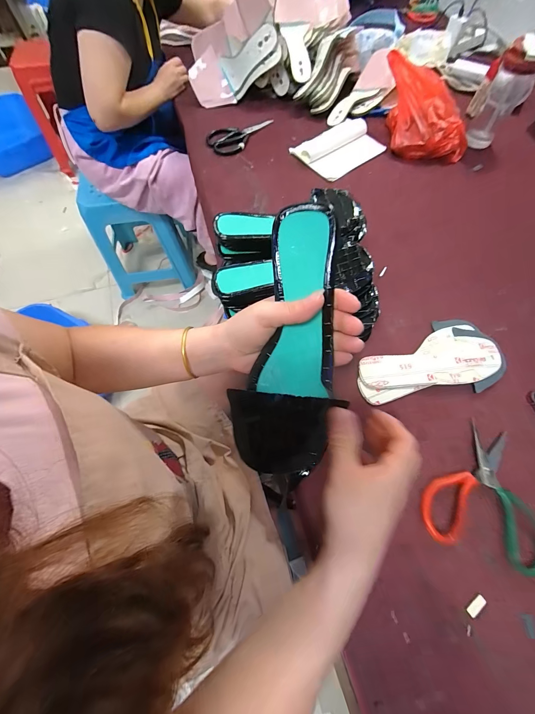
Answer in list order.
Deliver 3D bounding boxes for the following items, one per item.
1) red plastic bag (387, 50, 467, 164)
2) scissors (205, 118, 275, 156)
[{"bbox_3d":[0.396,-0.614,0.714,0.181,0.123,0.231,-12,67,-5],"label":"red plastic bag"},{"bbox_3d":[-0.078,-0.607,0.781,0.103,0.013,0.192,35,71,14],"label":"scissors"}]

